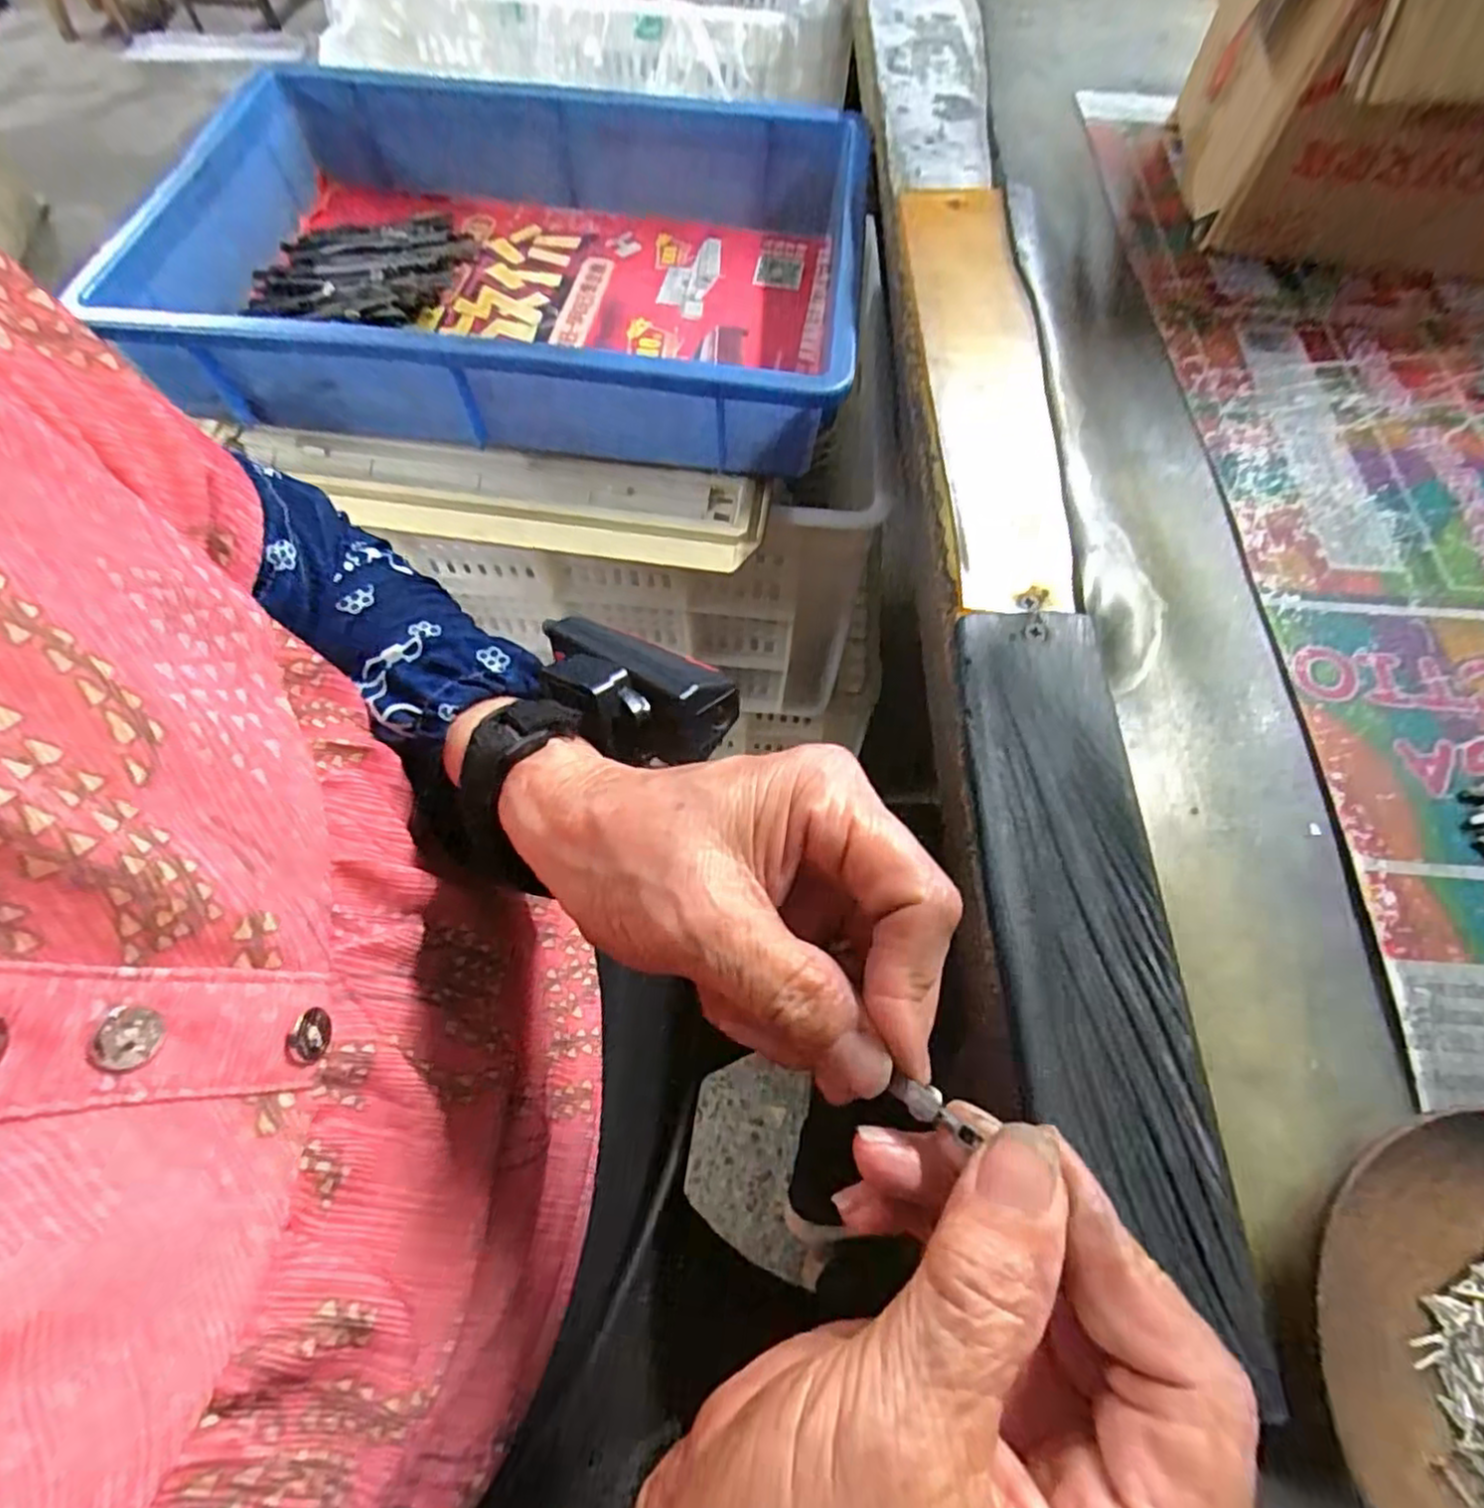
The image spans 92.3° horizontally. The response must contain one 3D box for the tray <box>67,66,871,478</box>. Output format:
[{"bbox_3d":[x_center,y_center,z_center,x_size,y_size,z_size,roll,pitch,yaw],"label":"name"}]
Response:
[{"bbox_3d":[-0.147,-0.322,0.476,0.434,0.087,0.280,7,65,2],"label":"tray"}]

